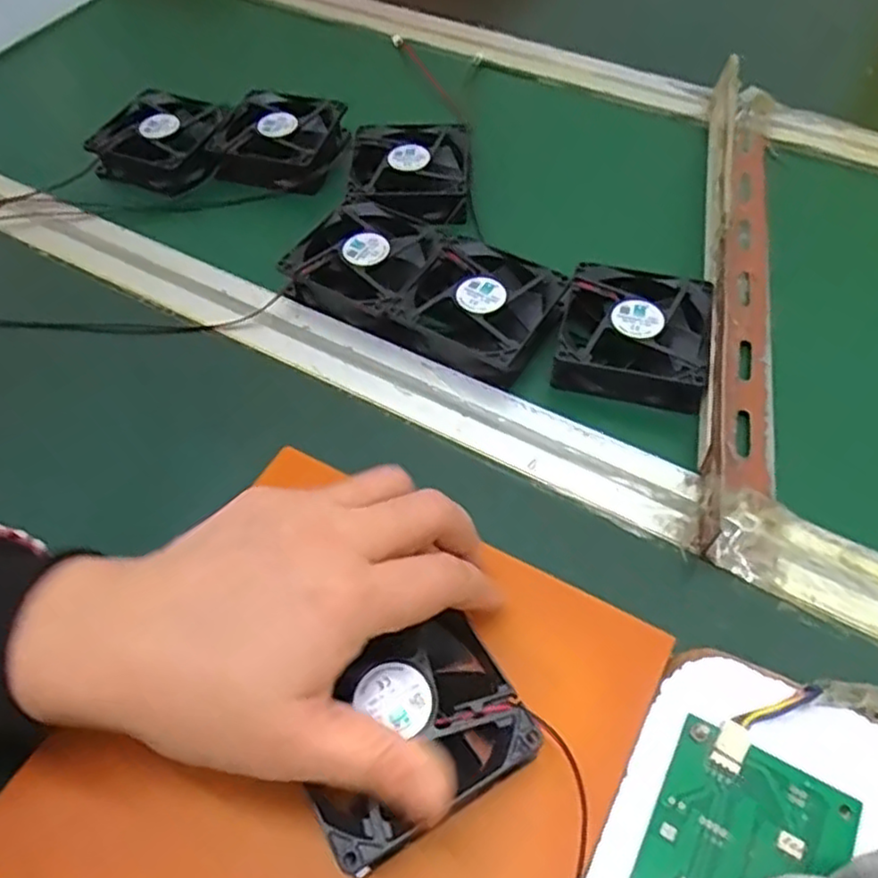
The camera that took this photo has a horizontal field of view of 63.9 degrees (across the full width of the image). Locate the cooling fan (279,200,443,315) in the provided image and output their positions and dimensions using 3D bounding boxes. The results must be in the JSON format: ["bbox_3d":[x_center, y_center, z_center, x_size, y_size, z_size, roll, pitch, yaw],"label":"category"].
[{"bbox_3d":[-0.046,-0.110,0.439,0.082,0.025,0.081,25,59,19],"label":"cooling fan"}]

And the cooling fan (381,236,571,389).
[{"bbox_3d":[0.026,-0.078,0.416,0.079,0.024,0.090,28,60,20],"label":"cooling fan"}]

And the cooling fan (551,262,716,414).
[{"bbox_3d":[0.112,-0.064,0.403,0.080,0.024,0.088,11,56,10],"label":"cooling fan"}]

